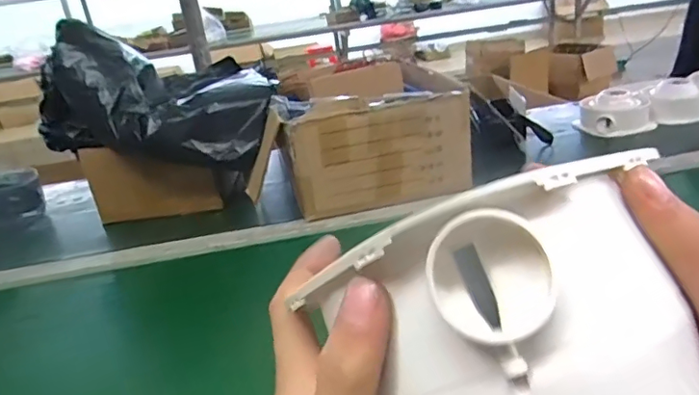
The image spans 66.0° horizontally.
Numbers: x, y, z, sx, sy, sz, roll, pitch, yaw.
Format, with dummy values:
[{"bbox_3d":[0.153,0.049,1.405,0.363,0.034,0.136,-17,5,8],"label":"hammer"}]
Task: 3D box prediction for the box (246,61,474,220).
[{"bbox_3d":[0.005,-0.109,0.929,0.361,0.190,0.211,-11,23,-7],"label":"box"}]

